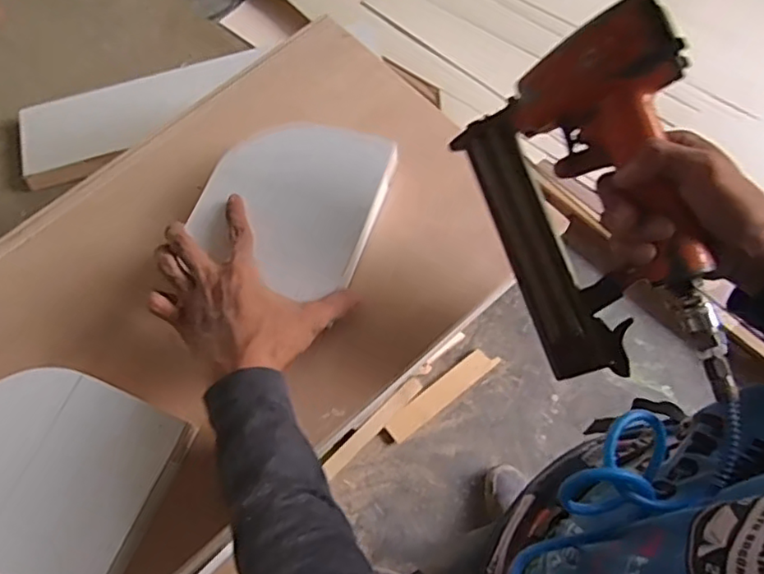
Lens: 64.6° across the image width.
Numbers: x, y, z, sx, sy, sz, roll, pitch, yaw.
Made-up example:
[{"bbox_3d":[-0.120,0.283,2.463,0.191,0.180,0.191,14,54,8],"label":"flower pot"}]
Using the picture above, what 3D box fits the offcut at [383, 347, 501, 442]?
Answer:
[{"bbox_3d":[0.143,0.256,1.460,0.310,0.019,0.063,-37,71,-12],"label":"offcut"}]

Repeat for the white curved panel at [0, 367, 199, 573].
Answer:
[{"bbox_3d":[-0.257,0.142,0.467,0.175,0.025,0.148,22,70,11],"label":"white curved panel"}]

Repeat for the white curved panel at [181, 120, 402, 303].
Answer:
[{"bbox_3d":[-0.079,-0.081,0.544,0.147,0.027,0.155,18,70,7],"label":"white curved panel"}]

